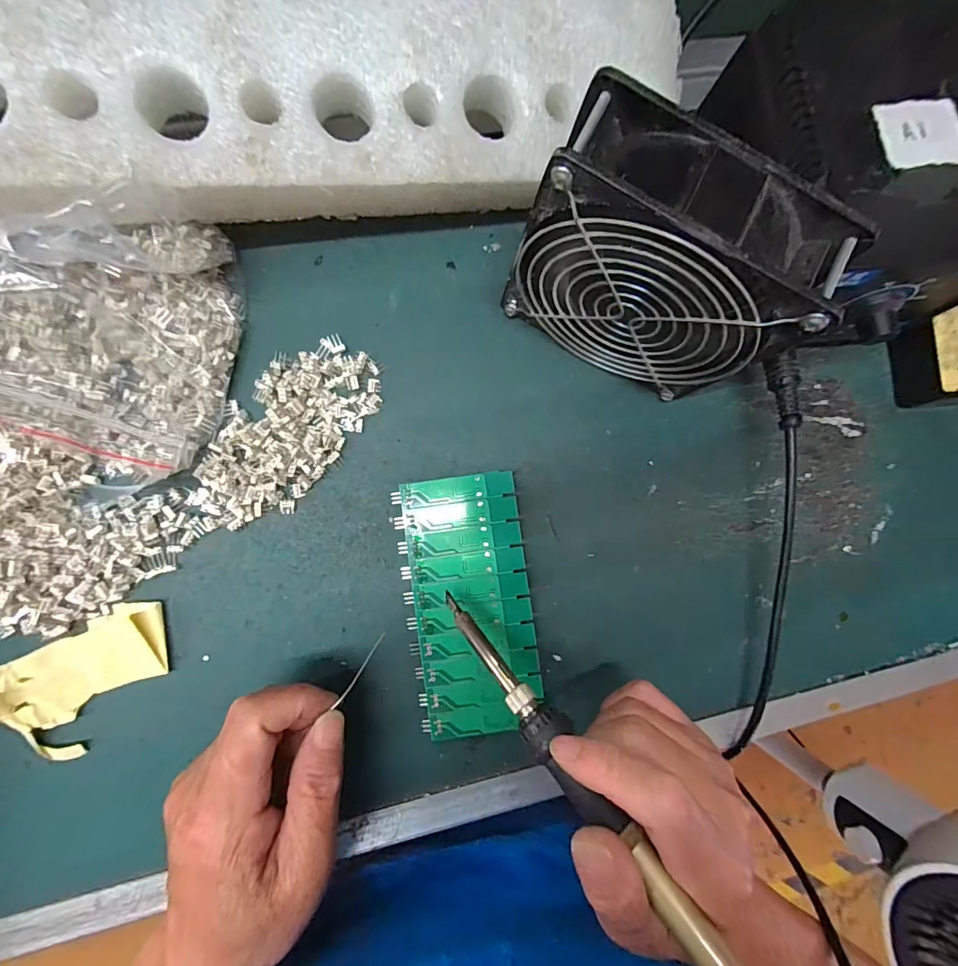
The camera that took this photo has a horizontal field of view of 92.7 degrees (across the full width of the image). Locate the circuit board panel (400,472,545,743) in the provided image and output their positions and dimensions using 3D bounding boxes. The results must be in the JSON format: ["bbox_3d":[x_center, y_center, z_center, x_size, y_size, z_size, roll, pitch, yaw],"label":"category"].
[{"bbox_3d":[-0.004,0.066,0.253,0.063,0.014,0.138,-7,88,-6],"label":"circuit board panel"}]

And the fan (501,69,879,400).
[{"bbox_3d":[0.076,-0.094,0.215,0.115,0.121,0.044,28,85,-4],"label":"fan"}]

